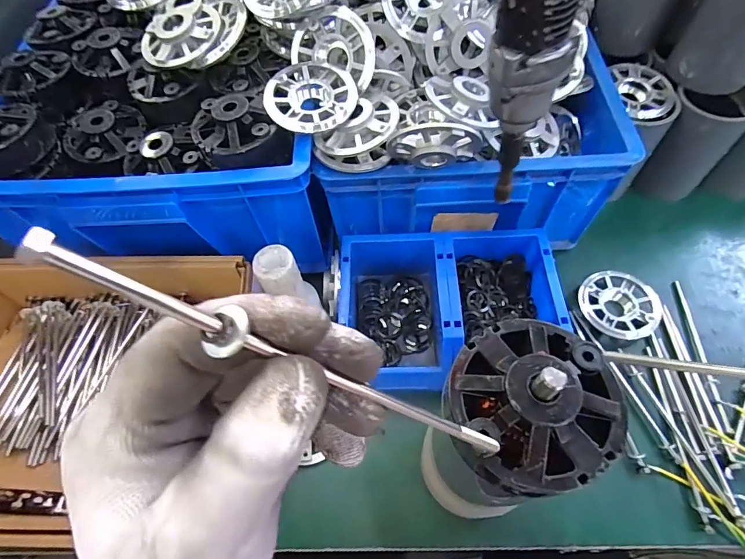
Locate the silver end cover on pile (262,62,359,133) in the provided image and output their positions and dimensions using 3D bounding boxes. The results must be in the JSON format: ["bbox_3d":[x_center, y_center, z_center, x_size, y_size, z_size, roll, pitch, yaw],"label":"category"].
[{"bbox_3d":[-0.056,-0.160,0.366,0.077,0.023,0.073,-37,76,-15],"label":"silver end cover on pile"}]

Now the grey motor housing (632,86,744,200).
[{"bbox_3d":[0.364,-0.155,0.473,0.074,0.114,0.070,26,65,17],"label":"grey motor housing"}]

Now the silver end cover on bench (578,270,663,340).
[{"bbox_3d":[0.262,0.027,0.438,0.081,0.016,0.071,24,64,17],"label":"silver end cover on bench"}]

